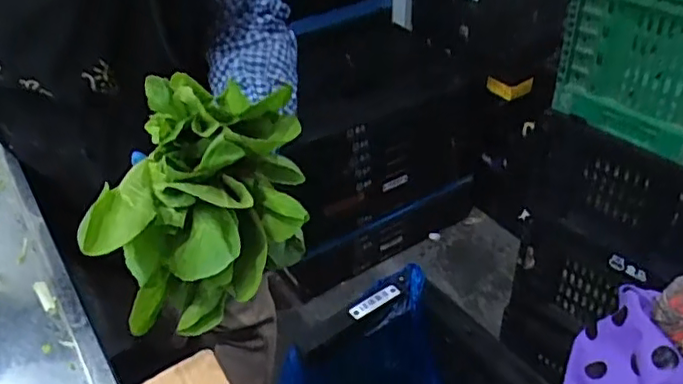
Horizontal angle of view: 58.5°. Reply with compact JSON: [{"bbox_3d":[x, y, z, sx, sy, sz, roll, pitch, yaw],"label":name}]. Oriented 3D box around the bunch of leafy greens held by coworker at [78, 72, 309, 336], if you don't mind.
[{"bbox_3d":[-0.103,0.007,0.457,0.142,0.150,0.117,-10,40,-10],"label":"bunch of leafy greens held by coworker"}]

